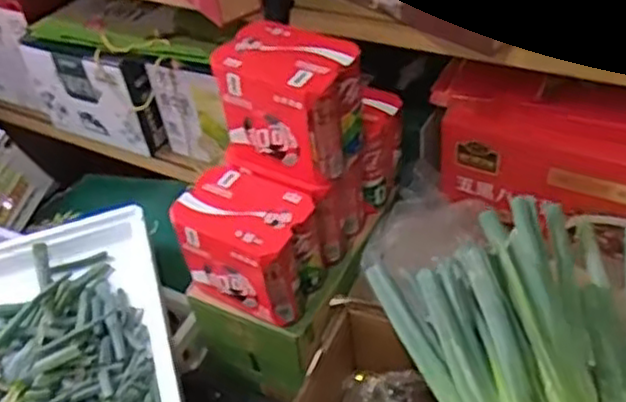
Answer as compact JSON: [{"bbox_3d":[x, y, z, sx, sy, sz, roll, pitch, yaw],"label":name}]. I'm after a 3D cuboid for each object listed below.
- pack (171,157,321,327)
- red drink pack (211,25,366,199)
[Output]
[{"bbox_3d":[-0.082,0.050,0.977,0.165,0.149,0.133,17,48,24],"label":"pack"},{"bbox_3d":[-0.032,-0.121,0.955,0.168,0.177,0.126,23,51,29],"label":"red drink pack"}]

